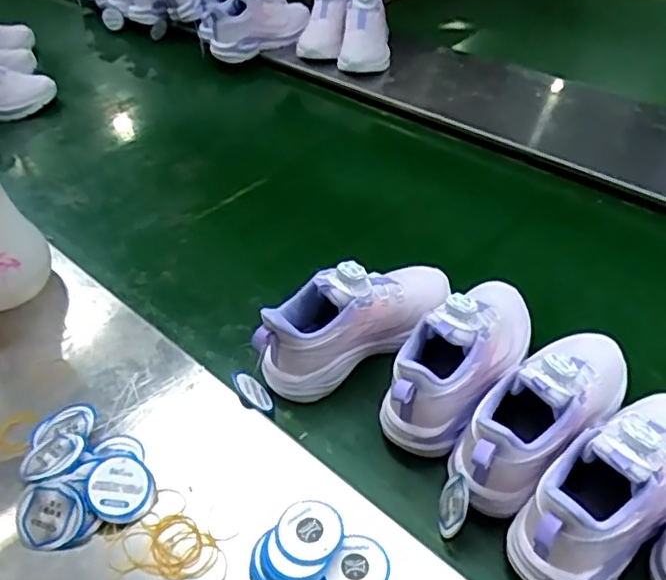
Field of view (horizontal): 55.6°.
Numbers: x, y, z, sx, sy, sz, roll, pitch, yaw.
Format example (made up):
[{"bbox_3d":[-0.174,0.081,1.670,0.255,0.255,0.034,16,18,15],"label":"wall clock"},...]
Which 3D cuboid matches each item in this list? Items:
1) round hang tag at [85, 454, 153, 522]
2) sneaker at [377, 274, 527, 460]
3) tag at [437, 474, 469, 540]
[{"bbox_3d":[-0.173,0.159,0.511,0.048,0.007,0.050,12,57,-18],"label":"round hang tag"},{"bbox_3d":[0.129,0.057,0.609,0.076,0.113,0.232,26,46,29],"label":"sneaker"},{"bbox_3d":[0.098,0.177,0.519,0.005,0.041,0.043,19,39,-19],"label":"tag"}]

